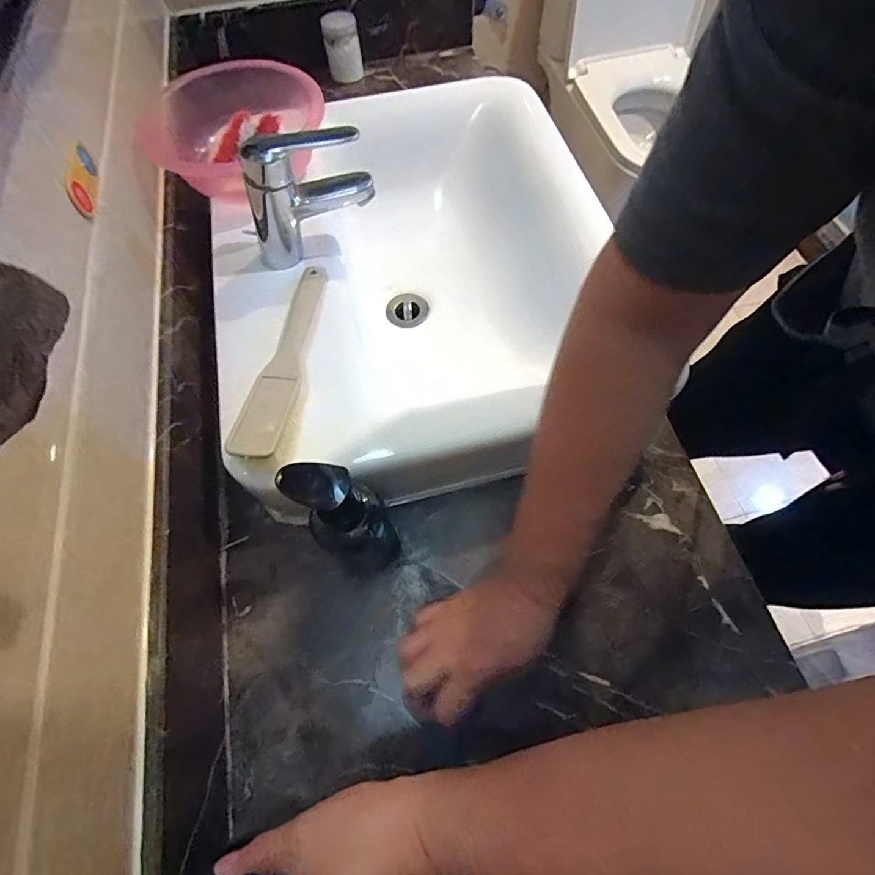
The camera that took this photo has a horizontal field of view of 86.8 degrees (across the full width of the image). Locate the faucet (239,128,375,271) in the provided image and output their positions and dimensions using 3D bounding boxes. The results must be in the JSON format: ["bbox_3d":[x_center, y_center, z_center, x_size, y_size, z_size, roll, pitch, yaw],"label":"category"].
[{"bbox_3d":[-0.128,-0.237,0.456,0.121,0.118,0.037,-19,65,-8],"label":"faucet"}]

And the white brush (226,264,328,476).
[{"bbox_3d":[-0.133,-0.076,0.416,0.042,0.048,0.225,4,64,3],"label":"white brush"}]

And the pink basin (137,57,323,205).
[{"bbox_3d":[-0.239,-0.351,0.537,0.165,0.067,0.201,5,64,4],"label":"pink basin"}]

